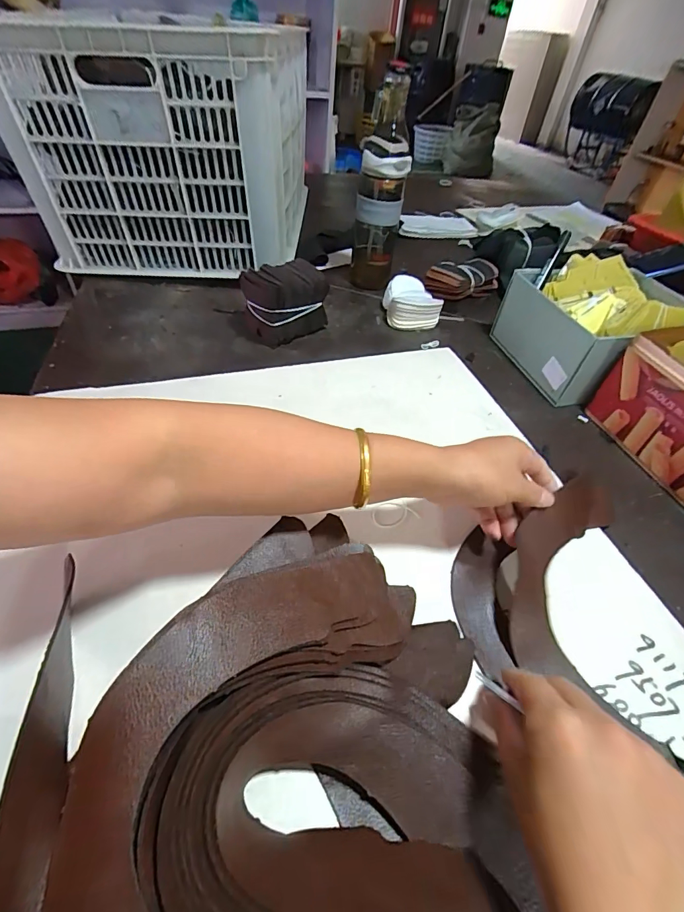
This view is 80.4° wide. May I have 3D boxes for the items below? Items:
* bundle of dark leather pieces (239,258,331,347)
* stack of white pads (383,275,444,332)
[{"bbox_3d":[-0.088,-0.231,0.614,0.114,0.091,0.082,-30,56,-30],"label":"bundle of dark leather pieces"},{"bbox_3d":[0.118,-0.262,0.692,0.089,0.046,0.099,2,46,-4],"label":"stack of white pads"}]

